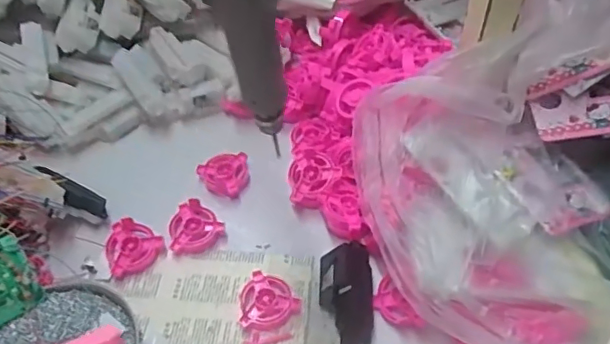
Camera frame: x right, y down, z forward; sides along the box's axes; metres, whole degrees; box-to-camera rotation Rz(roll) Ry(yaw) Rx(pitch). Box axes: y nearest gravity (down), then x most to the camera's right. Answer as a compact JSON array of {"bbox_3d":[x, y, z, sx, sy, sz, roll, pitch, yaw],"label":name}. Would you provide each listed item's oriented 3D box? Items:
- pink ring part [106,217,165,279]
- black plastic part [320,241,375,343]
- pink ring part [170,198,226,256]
[{"bbox_3d":[-0.170,0.075,0.546,0.048,0.022,0.054,20,57,18],"label":"pink ring part"},{"bbox_3d":[0.037,0.110,0.500,0.047,0.023,0.093,1,50,2],"label":"black plastic part"},{"bbox_3d":[-0.108,0.053,0.564,0.050,0.015,0.052,-1,50,1],"label":"pink ring part"}]

